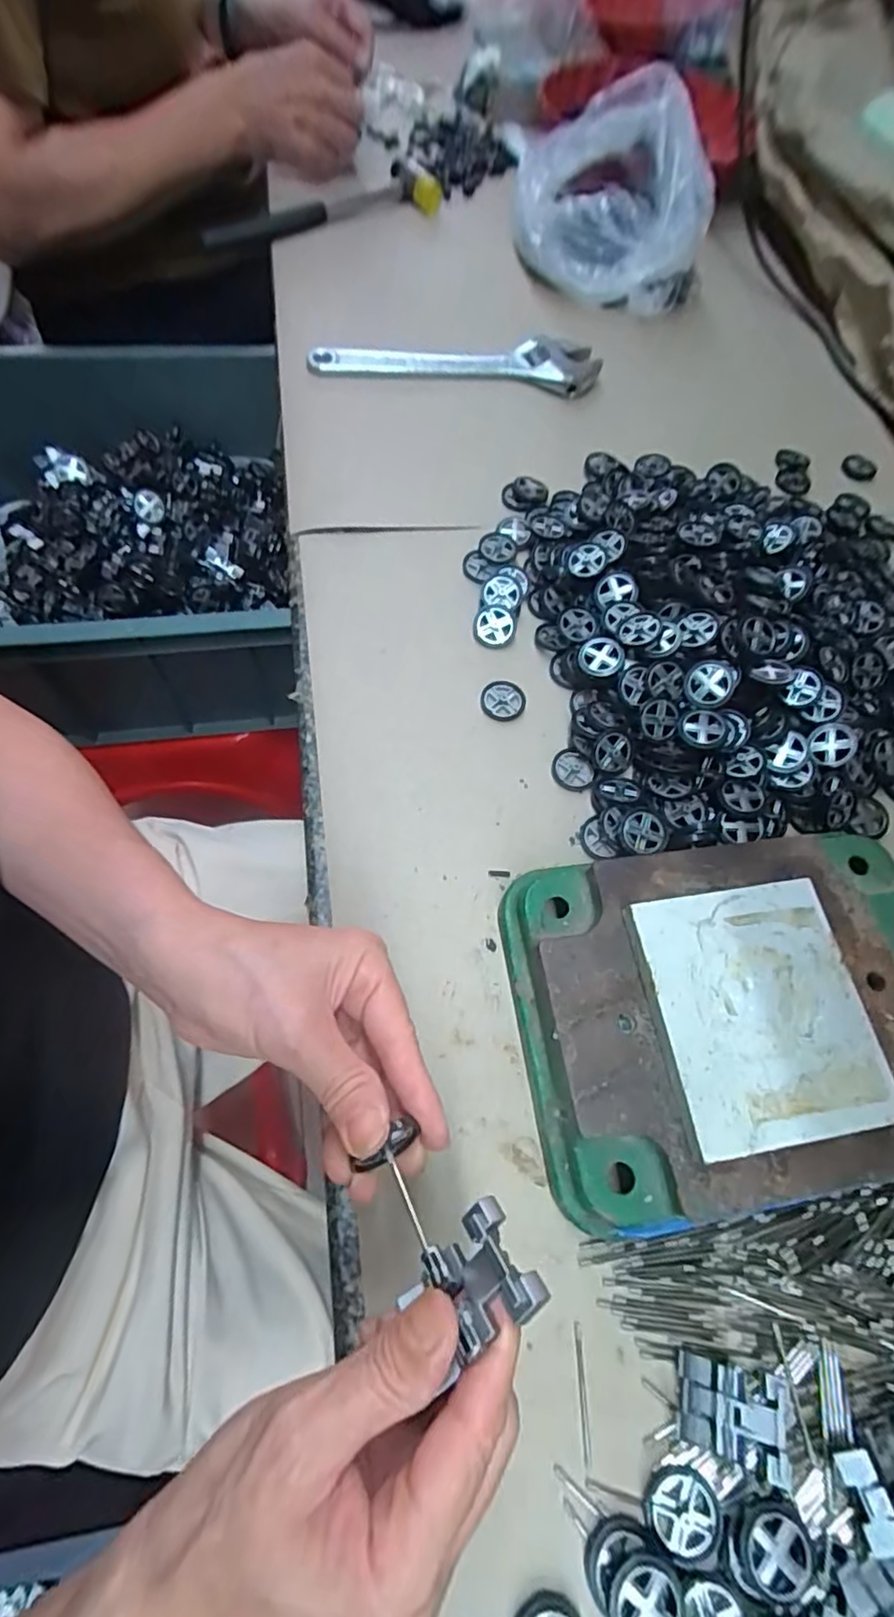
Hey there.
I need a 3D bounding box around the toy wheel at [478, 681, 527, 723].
[{"bbox_3d":[0.035,-0.068,0.383,0.028,0.005,0.025,-21,69,-14],"label":"toy wheel"}]

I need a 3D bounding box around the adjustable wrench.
[{"bbox_3d":[0.007,-0.380,0.520,0.240,0.020,0.051,3,66,-4],"label":"adjustable wrench"}]

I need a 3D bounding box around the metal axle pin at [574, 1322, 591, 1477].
[{"bbox_3d":[0.056,0.240,0.250,0.004,0.004,0.047,3,66,-4],"label":"metal axle pin"}]

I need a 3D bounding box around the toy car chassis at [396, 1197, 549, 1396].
[{"bbox_3d":[0.008,0.150,0.192,0.038,0.015,0.031,-34,40,-11],"label":"toy car chassis"}]

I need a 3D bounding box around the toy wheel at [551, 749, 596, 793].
[{"bbox_3d":[0.076,-0.022,0.369,0.027,0.005,0.022,35,68,11],"label":"toy wheel"}]

